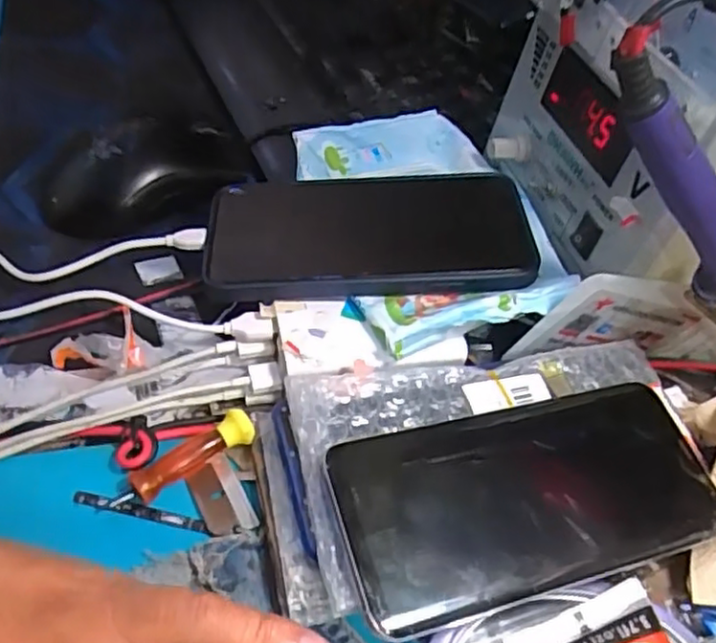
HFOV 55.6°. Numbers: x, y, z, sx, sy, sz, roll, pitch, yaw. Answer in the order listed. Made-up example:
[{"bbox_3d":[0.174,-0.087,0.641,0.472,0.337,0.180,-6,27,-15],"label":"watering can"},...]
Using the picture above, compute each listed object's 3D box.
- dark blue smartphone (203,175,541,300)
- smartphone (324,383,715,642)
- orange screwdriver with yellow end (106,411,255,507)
[{"bbox_3d":[0.005,-0.046,0.344,0.159,0.014,0.081,-3,47,2],"label":"dark blue smartphone"},{"bbox_3d":[0.069,0.063,0.262,0.157,0.009,0.071,-9,51,-19],"label":"smartphone"},{"bbox_3d":[-0.073,0.059,0.286,0.061,0.016,0.014,-24,56,-25],"label":"orange screwdriver with yellow end"}]

